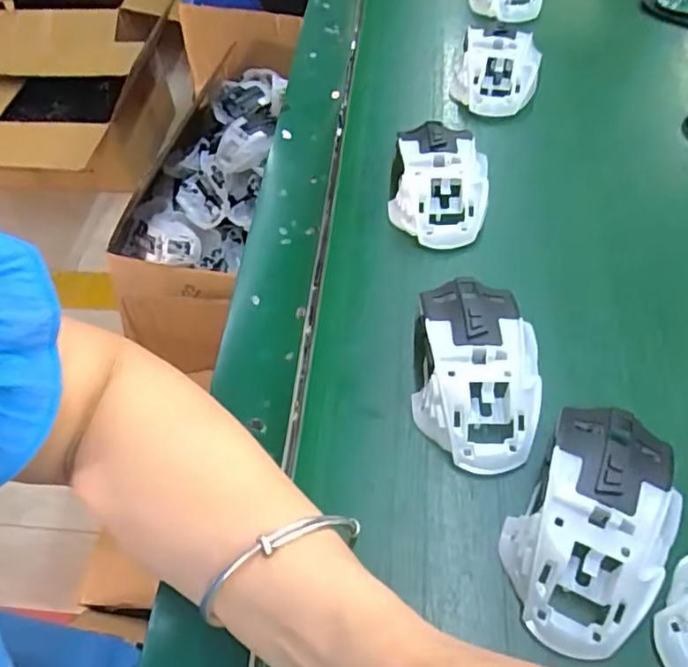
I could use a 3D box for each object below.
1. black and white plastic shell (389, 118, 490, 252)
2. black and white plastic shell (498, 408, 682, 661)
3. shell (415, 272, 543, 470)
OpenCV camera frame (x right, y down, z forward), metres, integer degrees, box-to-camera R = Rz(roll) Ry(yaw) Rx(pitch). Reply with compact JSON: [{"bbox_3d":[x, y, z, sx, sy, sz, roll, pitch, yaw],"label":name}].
[{"bbox_3d":[0.066,-0.100,0.418,0.067,0.047,0.088,3,57,5],"label":"black and white plastic shell"},{"bbox_3d":[0.115,0.085,0.274,0.061,0.037,0.115,21,60,16],"label":"black and white plastic shell"},{"bbox_3d":[0.071,0.016,0.325,0.061,0.035,0.112,-1,56,3],"label":"shell"}]

